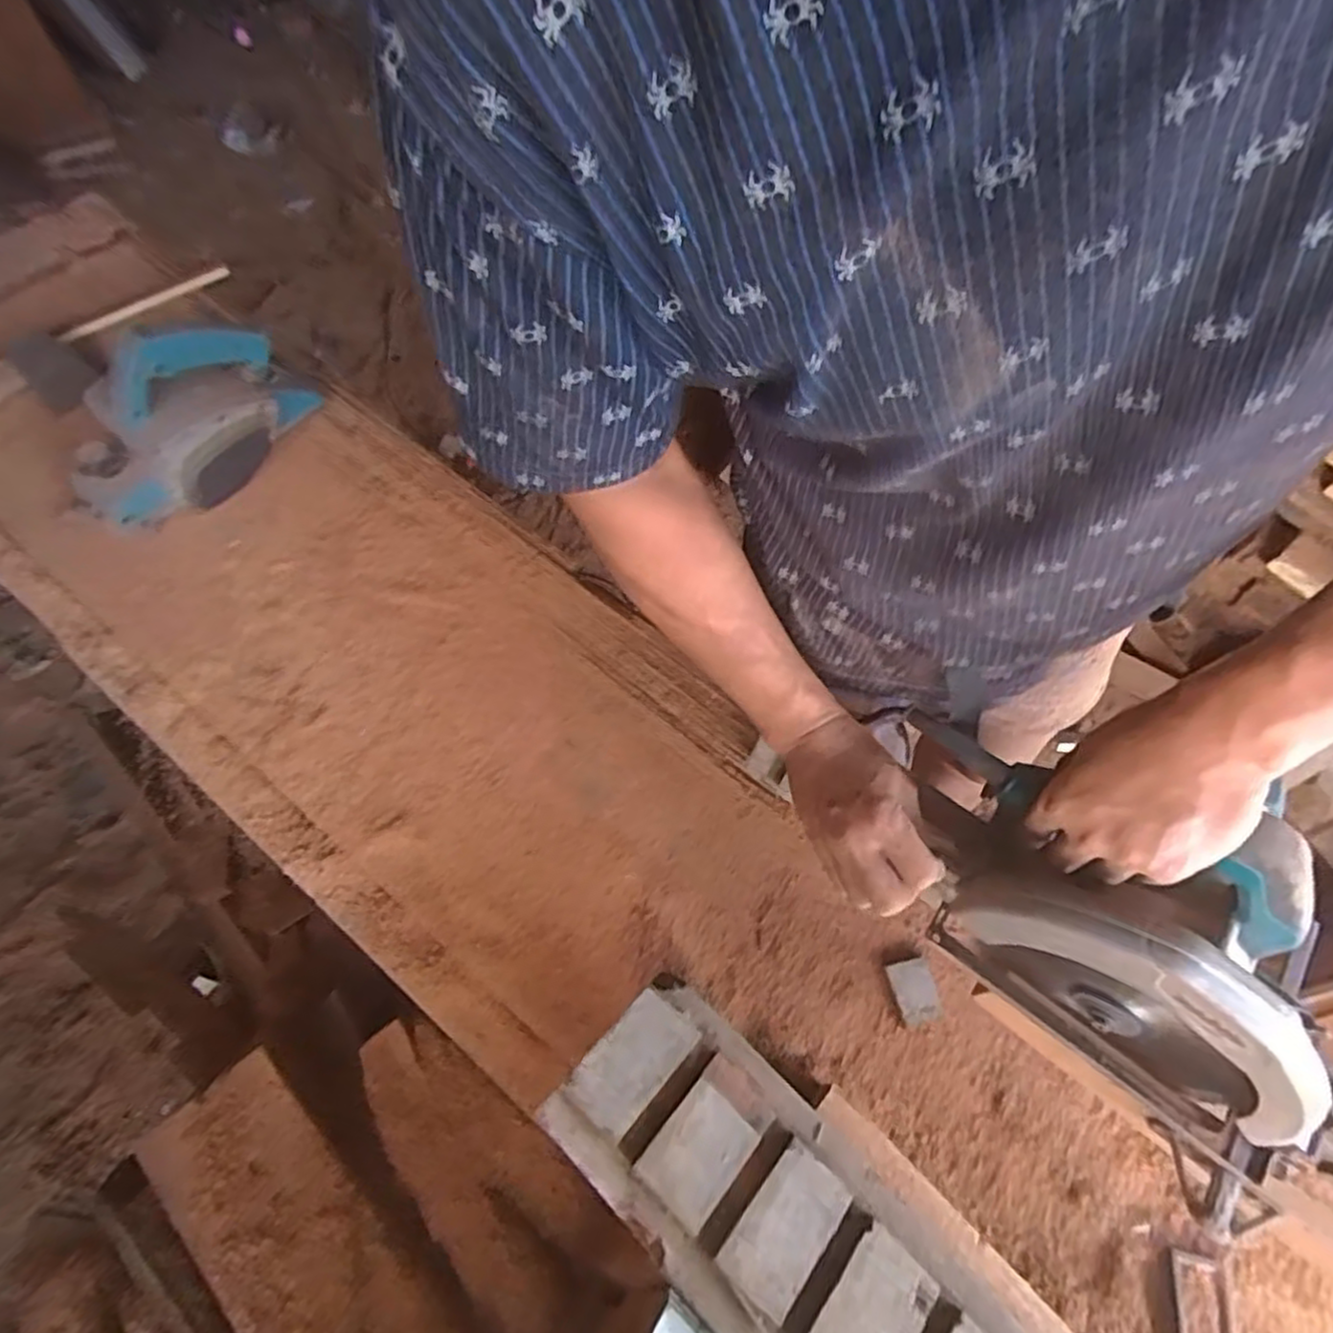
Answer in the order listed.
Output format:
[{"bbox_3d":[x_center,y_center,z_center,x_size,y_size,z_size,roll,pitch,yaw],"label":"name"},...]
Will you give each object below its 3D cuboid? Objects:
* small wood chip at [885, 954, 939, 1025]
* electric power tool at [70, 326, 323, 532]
[{"bbox_3d":[0.210,0.277,0.604,0.037,0.014,0.049,-6,73,-18],"label":"small wood chip"},{"bbox_3d":[-0.509,-0.265,0.751,0.116,0.130,0.257,23,62,9],"label":"electric power tool"}]

